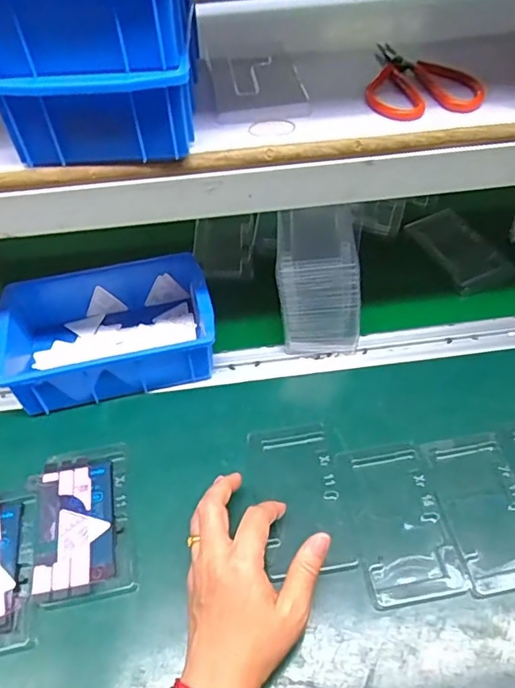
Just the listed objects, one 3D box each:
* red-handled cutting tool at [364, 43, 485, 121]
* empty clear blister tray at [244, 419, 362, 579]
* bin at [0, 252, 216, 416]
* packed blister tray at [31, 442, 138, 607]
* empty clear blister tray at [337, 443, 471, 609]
[{"bbox_3d":[0.139,-0.218,0.436,0.089,0.011,0.112,10,51,10],"label":"red-handled cutting tool"},{"bbox_3d":[0.035,0.129,0.452,0.074,0.007,0.125,-7,53,-4],"label":"empty clear blister tray"},{"bbox_3d":[-0.150,-0.015,0.533,0.200,0.059,0.131,-11,53,-7],"label":"bin"},{"bbox_3d":[-0.146,0.145,0.443,0.076,0.008,0.130,-10,53,-7],"label":"packed blister tray"},{"bbox_3d":[0.117,0.144,0.436,0.076,0.005,0.125,-8,53,-5],"label":"empty clear blister tray"}]

